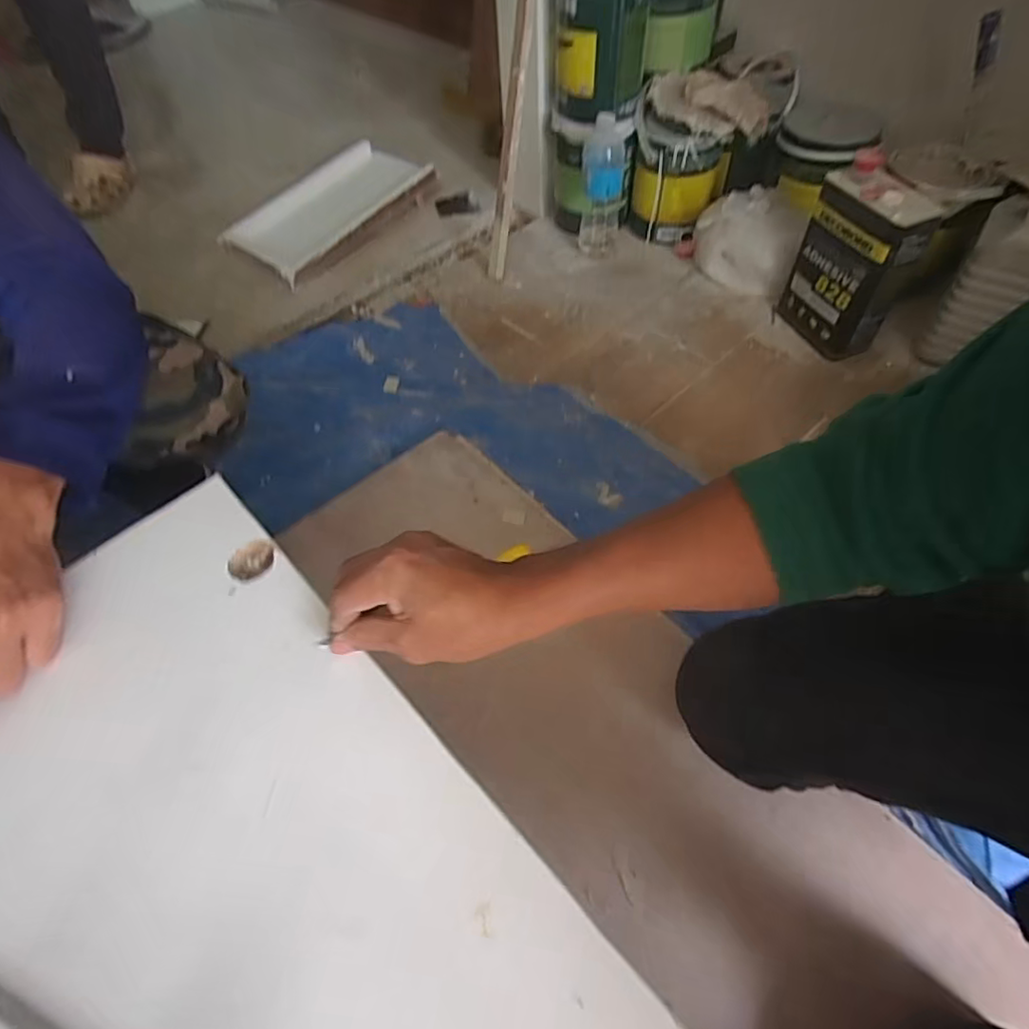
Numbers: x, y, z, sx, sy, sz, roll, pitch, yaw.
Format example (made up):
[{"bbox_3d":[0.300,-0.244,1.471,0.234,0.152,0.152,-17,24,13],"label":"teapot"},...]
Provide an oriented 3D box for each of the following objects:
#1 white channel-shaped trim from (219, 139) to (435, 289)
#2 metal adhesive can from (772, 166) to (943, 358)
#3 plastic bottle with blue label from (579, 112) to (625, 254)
[{"bbox_3d":[-0.379,-0.658,1.266,0.219,0.064,0.434,28,61,21],"label":"white channel-shaped trim"},{"bbox_3d":[0.531,-0.393,0.944,0.077,0.248,0.170,-23,57,-12],"label":"metal adhesive can"},{"bbox_3d":[0.170,-0.617,1.124,0.085,0.221,0.086,1,55,4],"label":"plastic bottle with blue label"}]

